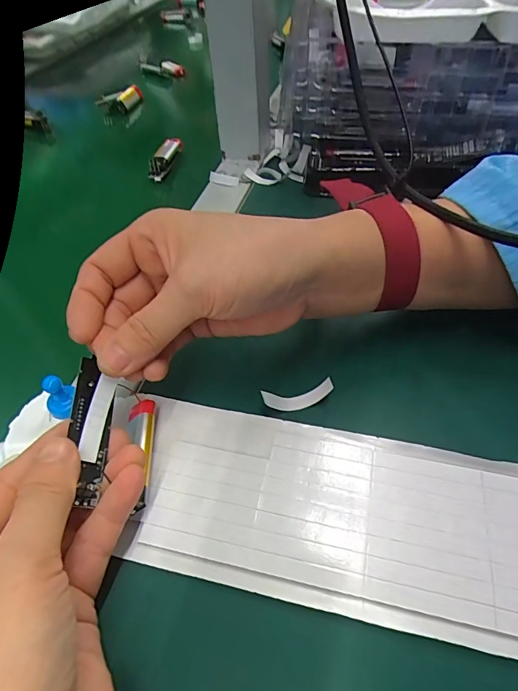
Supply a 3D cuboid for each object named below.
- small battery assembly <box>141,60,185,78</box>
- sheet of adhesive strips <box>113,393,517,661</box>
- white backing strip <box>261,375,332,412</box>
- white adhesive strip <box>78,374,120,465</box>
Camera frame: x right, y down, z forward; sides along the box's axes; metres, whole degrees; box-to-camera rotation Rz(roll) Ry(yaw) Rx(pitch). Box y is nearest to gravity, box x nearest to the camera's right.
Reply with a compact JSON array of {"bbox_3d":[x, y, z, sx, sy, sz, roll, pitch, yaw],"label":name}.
[{"bbox_3d":[-0.144,-0.418,0.643,0.074,0.018,0.012,12,50,15],"label":"small battery assembly"},{"bbox_3d":[0.035,0.074,0.192,0.221,0.007,0.078,8,49,11],"label":"sheet of adhesive strips"},{"bbox_3d":[0.021,0.027,0.230,0.037,0.013,0.009,-8,48,-3],"label":"white backing strip"},{"bbox_3d":[-0.070,0.031,0.185,0.009,0.004,0.037,23,61,-30],"label":"white adhesive strip"}]

